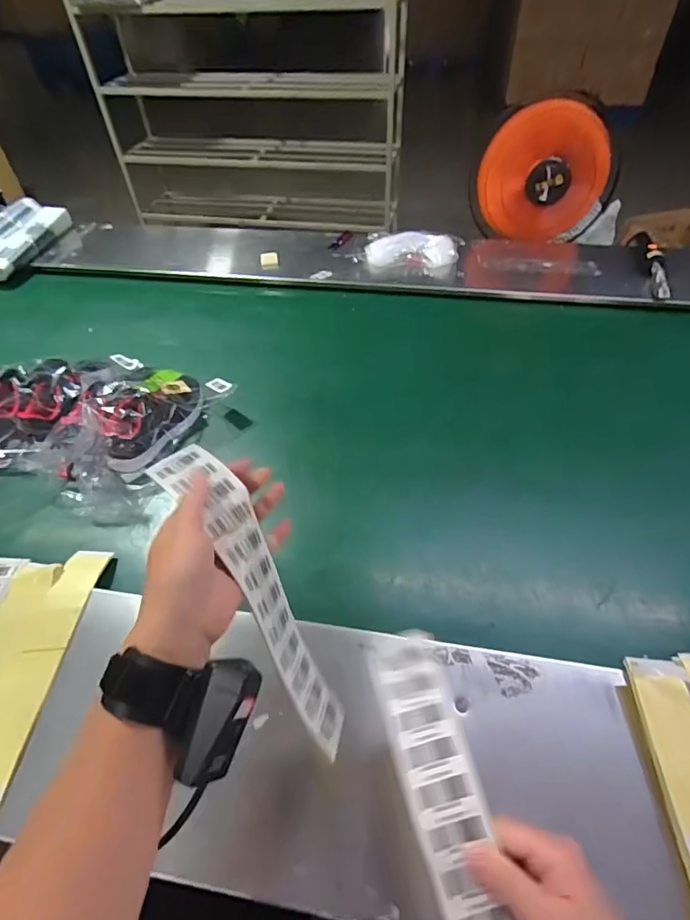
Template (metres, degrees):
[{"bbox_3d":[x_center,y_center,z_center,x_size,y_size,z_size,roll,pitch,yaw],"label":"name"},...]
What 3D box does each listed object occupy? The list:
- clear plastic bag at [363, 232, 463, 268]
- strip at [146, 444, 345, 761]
[{"bbox_3d":[0.164,-0.509,1.142,0.224,0.062,0.118,7,51,7],"label":"clear plastic bag"},{"bbox_3d":[-0.073,0.121,0.407,0.053,0.067,0.285,-27,95,-20],"label":"strip"}]

